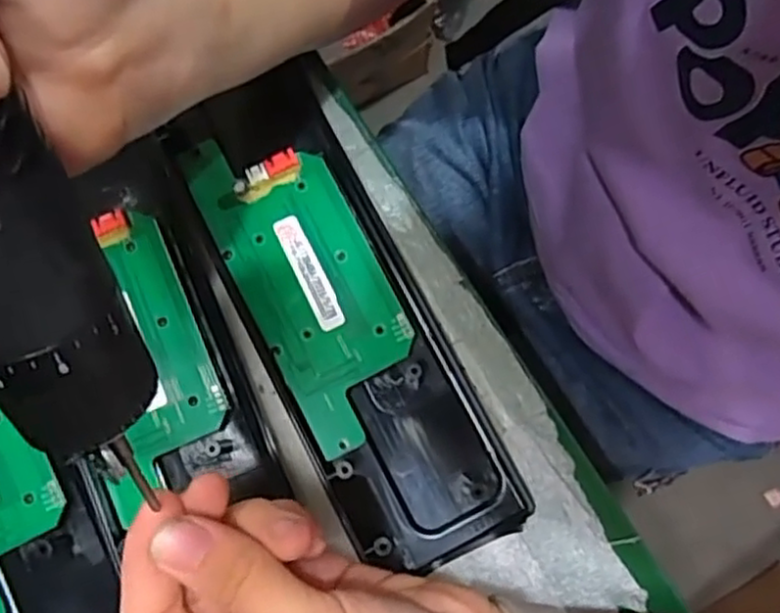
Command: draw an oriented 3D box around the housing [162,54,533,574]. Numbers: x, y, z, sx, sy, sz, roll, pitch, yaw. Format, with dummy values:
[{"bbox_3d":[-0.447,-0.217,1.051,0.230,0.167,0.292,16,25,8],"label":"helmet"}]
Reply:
[{"bbox_3d":[-0.020,0.000,0.285,0.073,0.021,0.207,-24,82,-3],"label":"housing"}]

